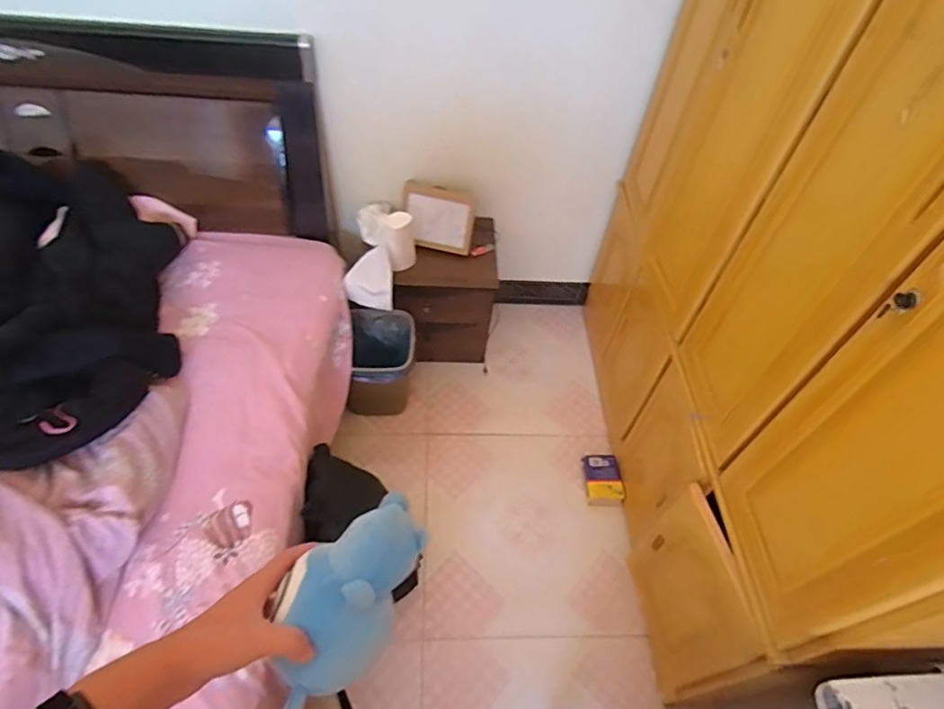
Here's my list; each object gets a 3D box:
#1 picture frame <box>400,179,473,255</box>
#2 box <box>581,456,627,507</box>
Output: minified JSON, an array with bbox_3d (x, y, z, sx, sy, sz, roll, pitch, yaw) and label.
[{"bbox_3d":[-0.101,-0.401,1.602,0.212,0.175,0.035,13,19,-1],"label":"picture frame"},{"bbox_3d":[0.391,0.372,1.633,0.106,0.049,0.153,-1,52,-6],"label":"box"}]

